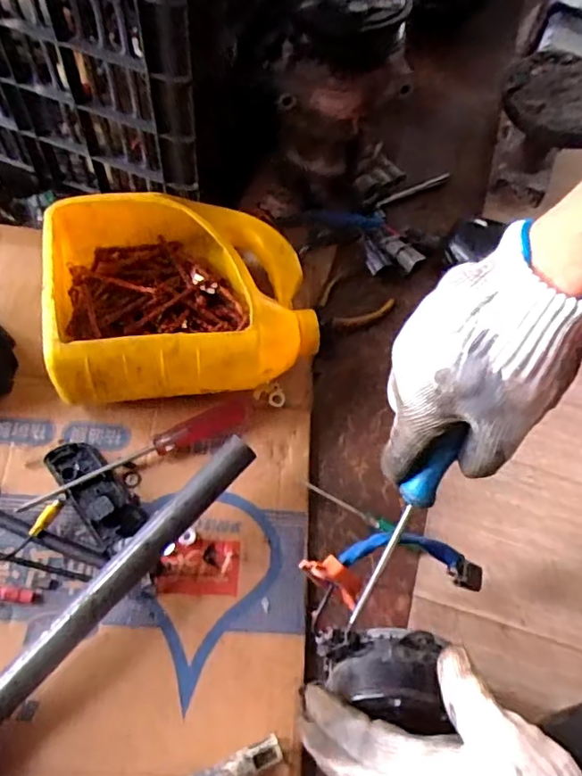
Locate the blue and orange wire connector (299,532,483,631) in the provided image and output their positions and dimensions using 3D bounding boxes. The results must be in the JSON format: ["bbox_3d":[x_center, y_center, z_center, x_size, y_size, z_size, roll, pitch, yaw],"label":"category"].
[{"bbox_3d":[0.081,0.134,0.413,0.156,0.034,0.052,7,63,-29],"label":"blue and orange wire connector"}]

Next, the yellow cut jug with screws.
[{"bbox_3d":[-0.097,-0.087,0.506,0.220,0.095,0.182,-10,67,-7],"label":"yellow cut jug with screws"}]

